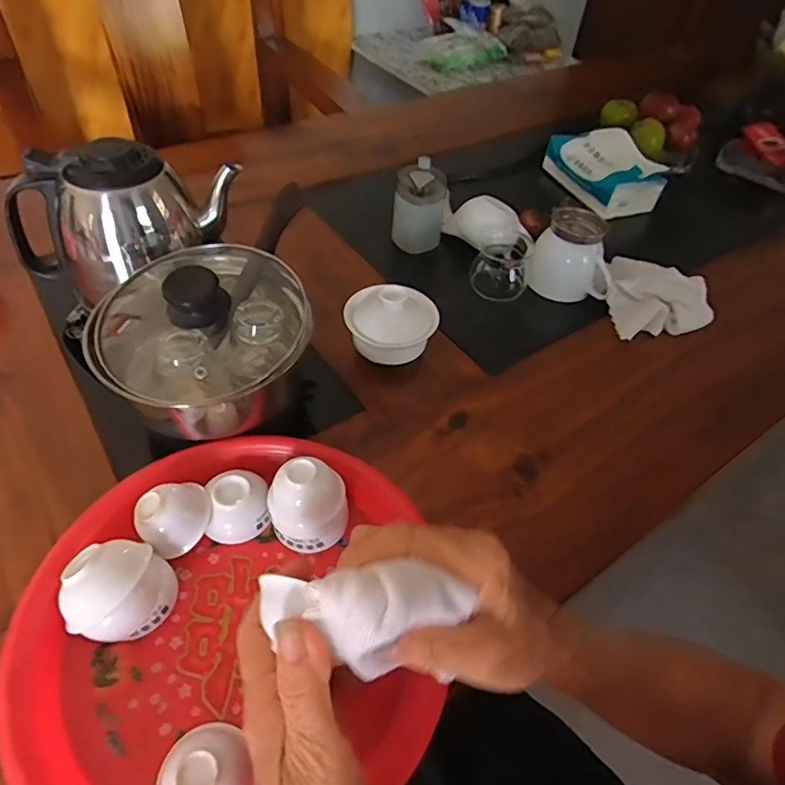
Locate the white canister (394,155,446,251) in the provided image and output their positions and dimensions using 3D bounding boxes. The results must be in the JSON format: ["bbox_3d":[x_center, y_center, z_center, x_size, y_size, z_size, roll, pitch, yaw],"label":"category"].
[{"bbox_3d":[0.031,-0.215,0.625,0.058,0.085,0.054,8,49,2],"label":"white canister"}]

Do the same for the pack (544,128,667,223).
[{"bbox_3d":[0.299,-0.319,0.756,0.088,0.066,0.157,-14,52,-17],"label":"pack"}]

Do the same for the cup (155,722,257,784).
[{"bbox_3d":[-0.098,0.202,0.278,0.049,0.029,0.048,3,49,-3],"label":"cup"}]

